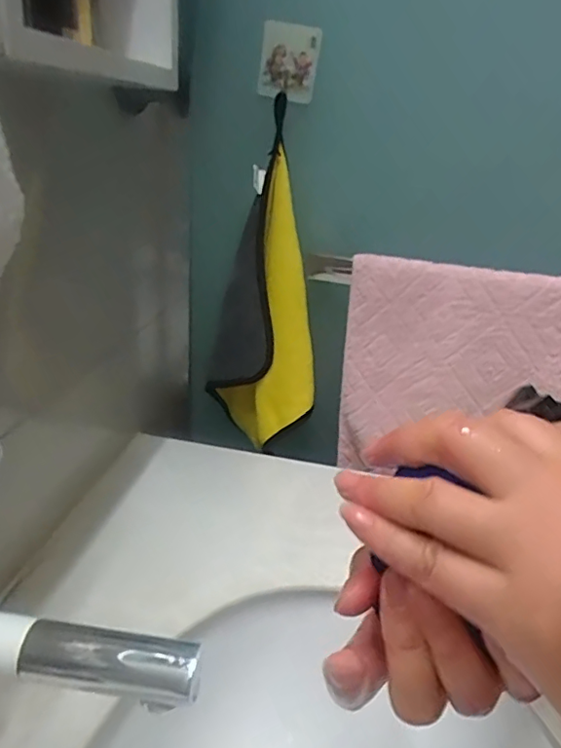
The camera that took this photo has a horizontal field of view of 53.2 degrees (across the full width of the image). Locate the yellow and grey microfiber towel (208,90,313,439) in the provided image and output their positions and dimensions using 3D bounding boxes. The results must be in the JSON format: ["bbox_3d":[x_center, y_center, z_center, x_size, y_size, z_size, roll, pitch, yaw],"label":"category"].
[{"bbox_3d":[-0.016,-0.081,0.662,0.130,0.345,0.067,16,25,23],"label":"yellow and grey microfiber towel"}]

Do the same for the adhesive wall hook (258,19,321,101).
[{"bbox_3d":[0.009,-0.327,0.587,0.060,0.069,0.016,12,26,14],"label":"adhesive wall hook"}]

